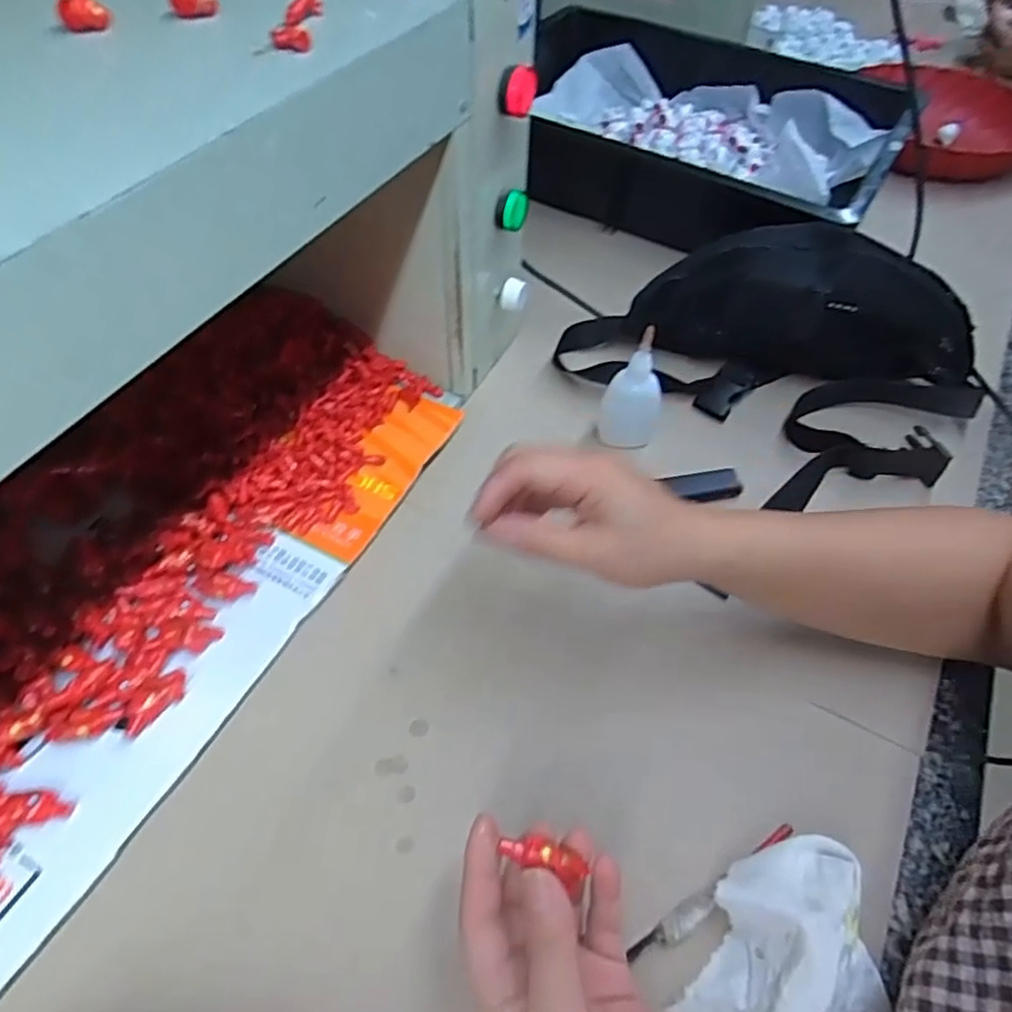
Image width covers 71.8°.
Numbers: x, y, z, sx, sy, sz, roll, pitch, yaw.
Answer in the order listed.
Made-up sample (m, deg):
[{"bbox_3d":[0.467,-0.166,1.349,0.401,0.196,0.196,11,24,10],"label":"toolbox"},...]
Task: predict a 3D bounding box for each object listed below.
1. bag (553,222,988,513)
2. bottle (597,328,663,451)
[{"bbox_3d":[0.216,-0.135,0.559,0.299,0.102,0.201,34,58,22],"label":"bag"},{"bbox_3d":[0.097,-0.093,0.516,0.045,0.100,0.034,11,52,6],"label":"bottle"}]

